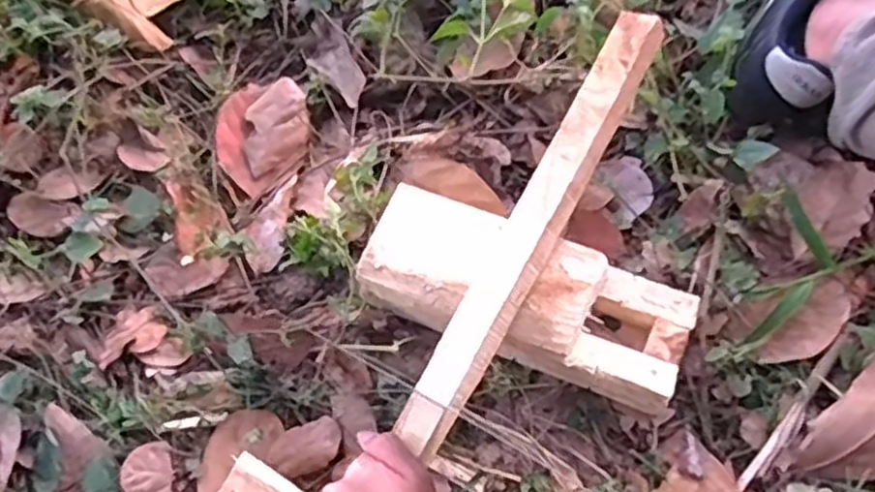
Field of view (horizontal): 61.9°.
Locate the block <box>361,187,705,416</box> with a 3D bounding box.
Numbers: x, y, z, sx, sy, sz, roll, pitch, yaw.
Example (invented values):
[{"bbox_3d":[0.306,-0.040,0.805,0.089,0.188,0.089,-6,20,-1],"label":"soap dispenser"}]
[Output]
[{"bbox_3d":[0.073,0.036,0.594,0.264,0.056,0.111,23,72,13],"label":"block"}]

